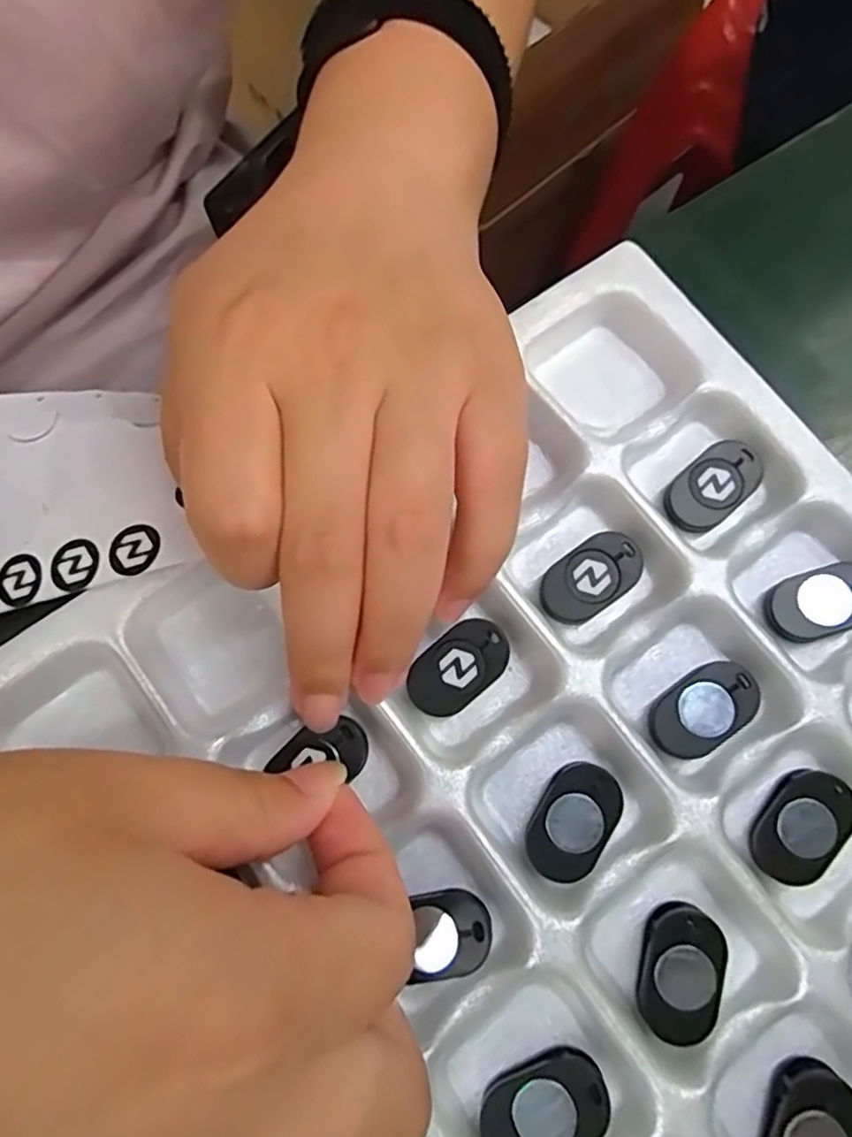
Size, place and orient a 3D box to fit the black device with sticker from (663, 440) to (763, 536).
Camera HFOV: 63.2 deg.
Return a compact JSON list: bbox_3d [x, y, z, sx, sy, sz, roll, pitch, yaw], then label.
[{"bbox_3d":[0.081,-0.023,0.195,0.029,0.006,0.017,-43,77,-12],"label":"black device with sticker"}]

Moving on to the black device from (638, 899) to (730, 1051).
[{"bbox_3d":[0.059,0.094,0.160,0.018,0.005,0.029,9,73,2],"label":"black device"}]

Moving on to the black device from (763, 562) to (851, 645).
[{"bbox_3d":[0.106,0.009,0.187,0.028,0.007,0.018,-16,73,-5],"label":"black device"}]

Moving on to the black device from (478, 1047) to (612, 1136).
[{"bbox_3d":[0.026,0.120,0.152,0.029,0.005,0.018,-24,75,-8],"label":"black device"}]

